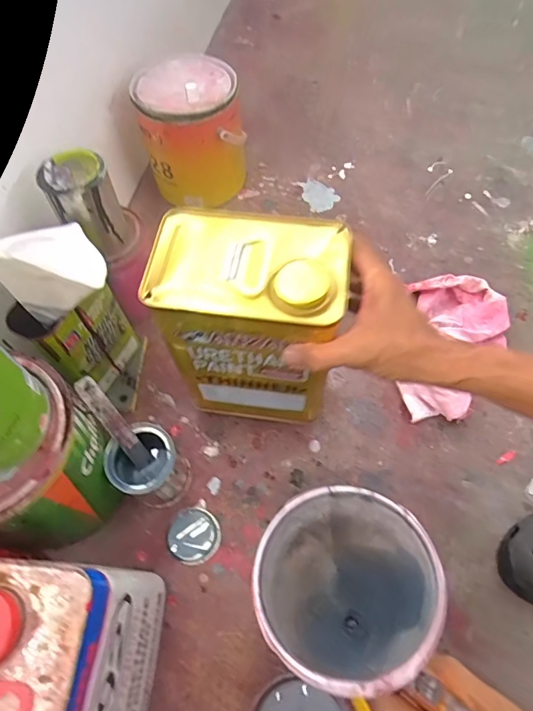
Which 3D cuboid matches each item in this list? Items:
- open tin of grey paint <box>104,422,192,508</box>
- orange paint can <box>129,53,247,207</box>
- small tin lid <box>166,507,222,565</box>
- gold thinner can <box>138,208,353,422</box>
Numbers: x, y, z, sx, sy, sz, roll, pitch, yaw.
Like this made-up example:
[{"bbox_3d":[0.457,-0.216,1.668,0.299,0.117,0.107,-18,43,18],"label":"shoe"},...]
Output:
[{"bbox_3d":[-0.134,0.133,0.534,0.069,0.108,0.072,0,64,1],"label":"open tin of grey paint"},{"bbox_3d":[-0.119,-0.358,0.750,0.151,0.181,0.163,0,64,1],"label":"orange paint can"},{"bbox_3d":[-0.086,0.216,0.543,0.059,0.013,0.061,0,64,1],"label":"small tin lid"},{"bbox_3d":[-0.010,-0.038,0.463,0.162,0.187,0.108,6,63,7],"label":"gold thinner can"}]

